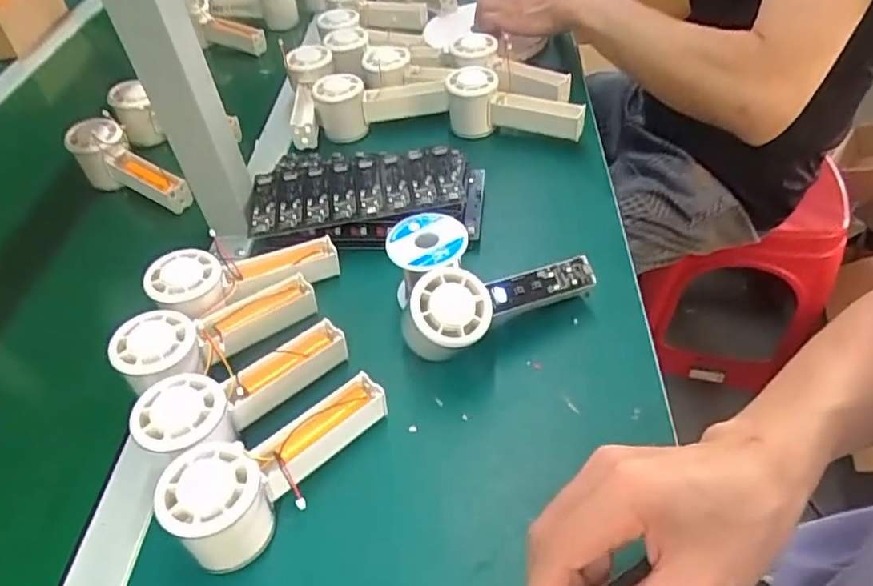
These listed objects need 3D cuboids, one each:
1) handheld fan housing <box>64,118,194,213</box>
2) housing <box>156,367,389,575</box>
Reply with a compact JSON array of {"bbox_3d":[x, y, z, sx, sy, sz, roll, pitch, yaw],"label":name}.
[{"bbox_3d":[-0.321,-0.126,0.633,0.144,0.069,0.044,28,54,11],"label":"handheld fan housing"},{"bbox_3d":[-0.100,0.101,0.374,0.052,0.056,0.146,28,56,28],"label":"housing"}]

